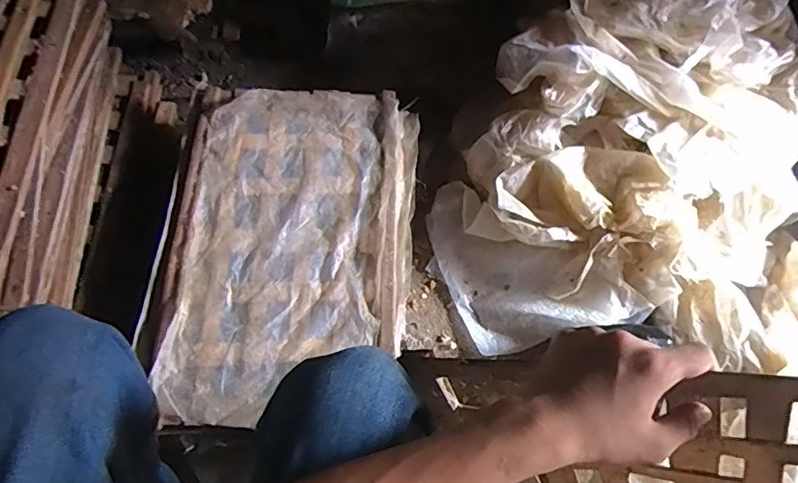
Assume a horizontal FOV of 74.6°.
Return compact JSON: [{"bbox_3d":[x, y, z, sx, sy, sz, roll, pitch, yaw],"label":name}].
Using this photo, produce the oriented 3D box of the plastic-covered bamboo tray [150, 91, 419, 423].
[{"bbox_3d":[-0.162,-0.028,0.814,0.365,0.073,0.512,4,62,-1],"label":"plastic-covered bamboo tray"}]

